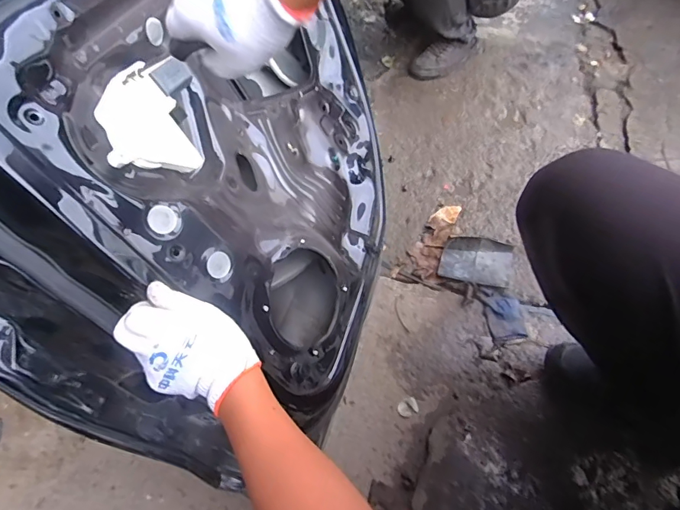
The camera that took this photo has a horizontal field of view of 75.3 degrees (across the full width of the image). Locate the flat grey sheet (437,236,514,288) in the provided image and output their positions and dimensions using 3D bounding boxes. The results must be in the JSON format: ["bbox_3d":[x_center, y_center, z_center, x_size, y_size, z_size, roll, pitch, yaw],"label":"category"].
[{"bbox_3d":[0.285,0.012,0.921,0.146,0.032,0.101,9,54,12],"label":"flat grey sheet"}]

